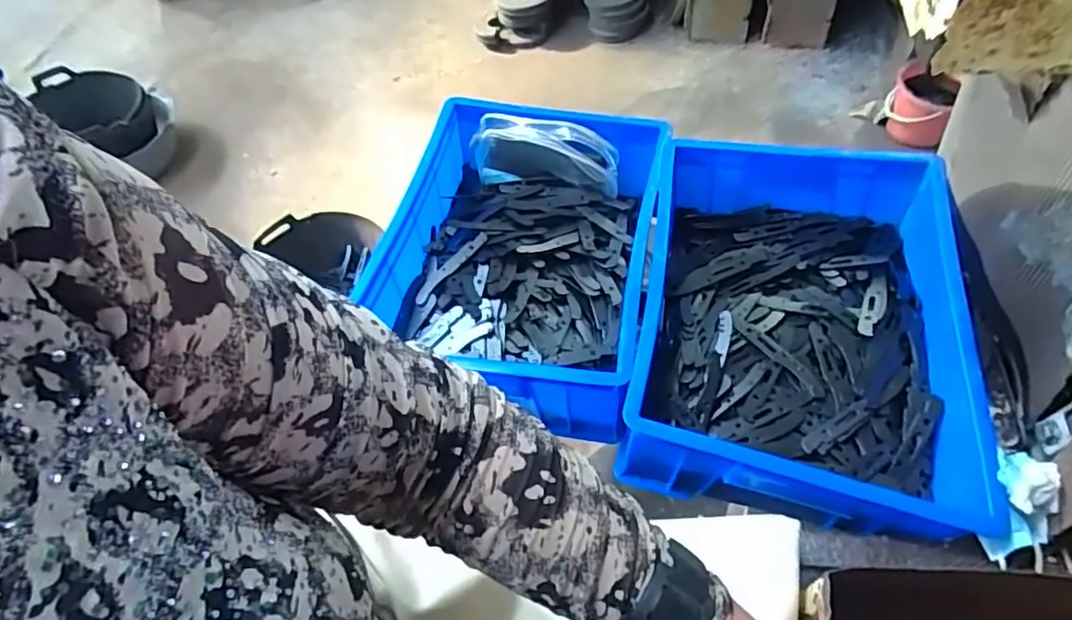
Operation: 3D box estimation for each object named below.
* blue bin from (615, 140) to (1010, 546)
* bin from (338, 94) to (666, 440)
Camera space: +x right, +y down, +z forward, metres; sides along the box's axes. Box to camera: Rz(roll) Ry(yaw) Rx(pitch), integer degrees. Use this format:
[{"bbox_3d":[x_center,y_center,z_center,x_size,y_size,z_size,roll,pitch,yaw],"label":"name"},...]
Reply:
[{"bbox_3d":[0.270,-0.001,0.623,0.306,0.112,0.414,13,59,12],"label":"blue bin"},{"bbox_3d":[-0.008,-0.079,0.710,0.296,0.117,0.403,8,58,9],"label":"bin"}]

